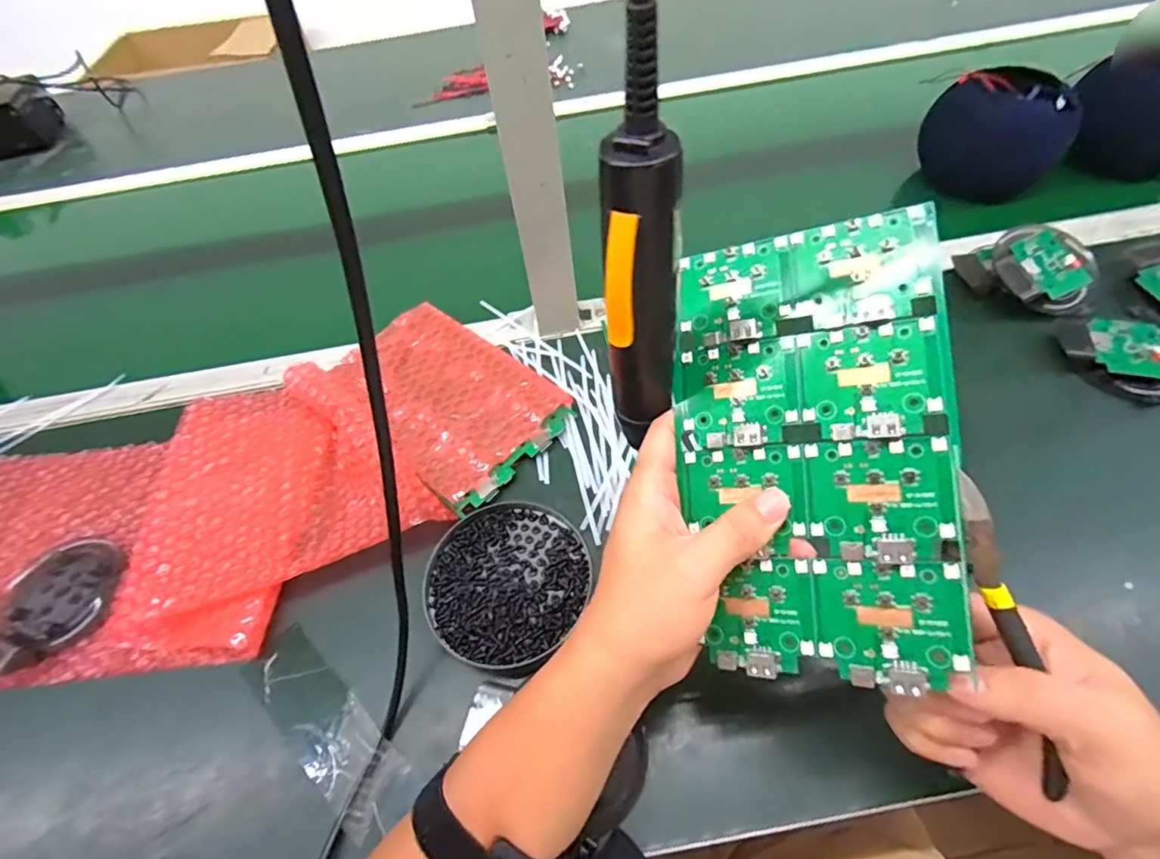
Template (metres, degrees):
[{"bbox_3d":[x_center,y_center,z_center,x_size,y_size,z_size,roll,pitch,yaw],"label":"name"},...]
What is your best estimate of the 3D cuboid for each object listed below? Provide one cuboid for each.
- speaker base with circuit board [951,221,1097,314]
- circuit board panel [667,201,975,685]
[{"bbox_3d":[0.403,-0.146,0.493,0.098,0.033,0.108,-40,61,-21],"label":"speaker base with circuit board"},{"bbox_3d":[0.107,0.006,0.264,0.121,0.008,0.213,-5,81,27],"label":"circuit board panel"}]

